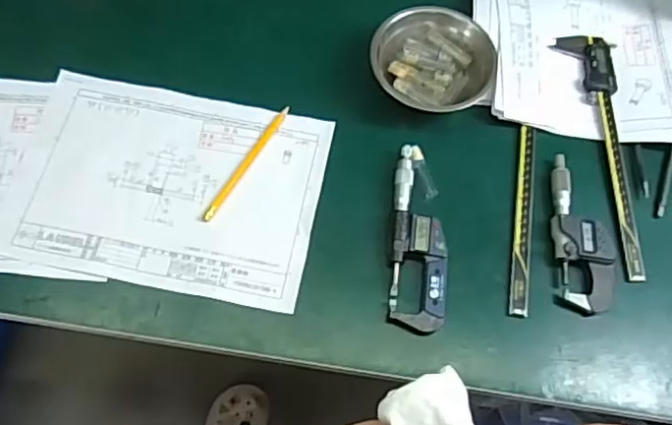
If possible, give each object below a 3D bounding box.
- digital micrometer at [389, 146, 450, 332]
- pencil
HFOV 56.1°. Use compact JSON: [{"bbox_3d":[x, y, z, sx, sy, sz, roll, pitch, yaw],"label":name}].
[{"bbox_3d":[0.082,0.023,0.612,0.054,0.016,0.181,5,69,-1],"label":"digital micrometer"},{"bbox_3d":[-0.091,-0.051,0.641,0.011,0.008,0.148,30,71,8],"label":"pencil"}]

